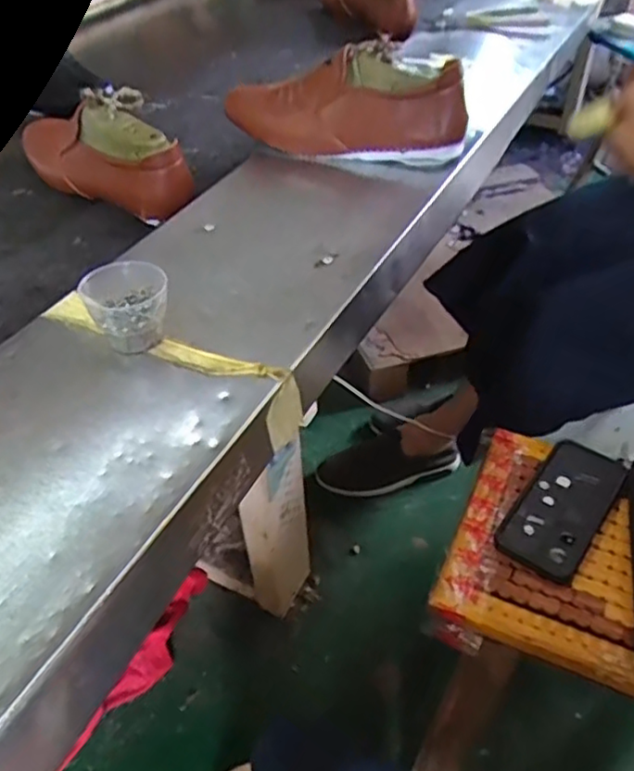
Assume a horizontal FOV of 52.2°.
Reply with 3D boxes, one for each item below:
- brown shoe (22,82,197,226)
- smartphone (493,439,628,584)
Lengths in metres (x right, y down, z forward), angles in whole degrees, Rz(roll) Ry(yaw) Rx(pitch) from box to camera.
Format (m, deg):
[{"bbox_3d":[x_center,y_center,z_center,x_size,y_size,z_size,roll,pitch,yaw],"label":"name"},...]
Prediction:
[{"bbox_3d":[-0.258,-0.274,0.748,0.088,0.121,0.258,-36,54,-29],"label":"brown shoe"},{"bbox_3d":[0.255,0.121,0.665,0.078,0.015,0.170,34,54,19],"label":"smartphone"}]

